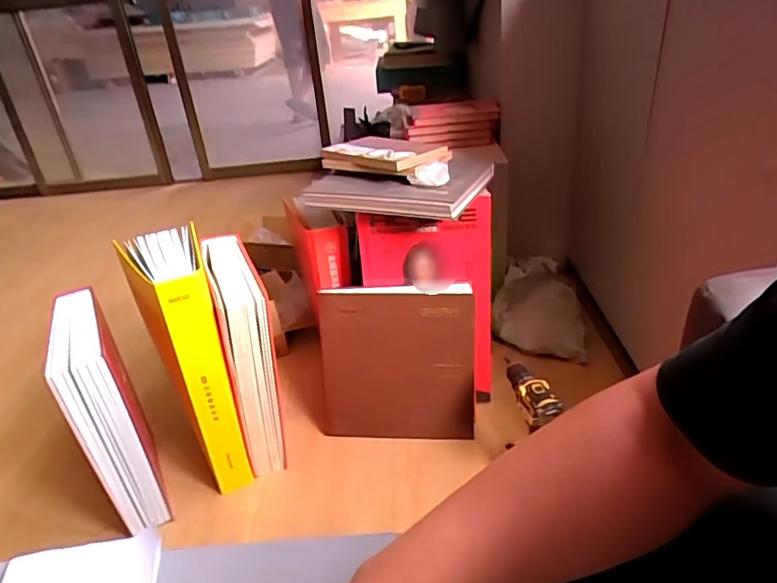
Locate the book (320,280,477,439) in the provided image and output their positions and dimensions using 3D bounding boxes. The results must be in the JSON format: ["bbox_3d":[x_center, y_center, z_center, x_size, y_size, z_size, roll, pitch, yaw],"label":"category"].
[{"bbox_3d":[0.015,0.158,1.195,0.335,0.342,0.034,0,13,11],"label":"book"}]

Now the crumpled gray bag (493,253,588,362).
[{"bbox_3d":[0.415,0.037,1.492,0.236,0.151,0.309,1,31,13],"label":"crumpled gray bag"}]

